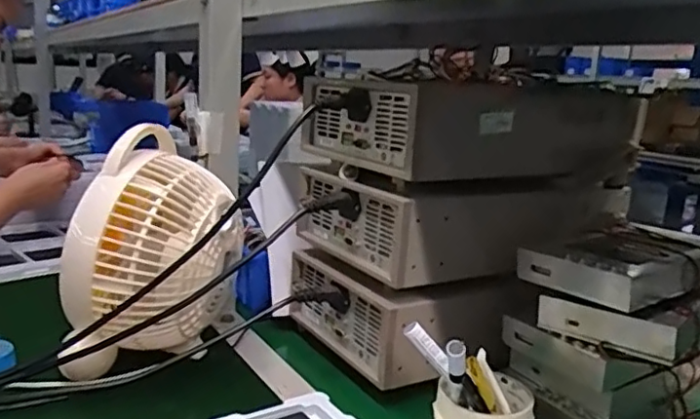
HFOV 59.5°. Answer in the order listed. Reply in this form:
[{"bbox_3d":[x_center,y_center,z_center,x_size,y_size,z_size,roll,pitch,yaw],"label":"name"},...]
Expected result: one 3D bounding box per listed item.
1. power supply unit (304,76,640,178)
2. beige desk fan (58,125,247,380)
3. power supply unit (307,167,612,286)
[{"bbox_3d":[0.140,-0.098,0.706,0.335,0.086,0.222,-6,15,-34],"label":"power supply unit"},{"bbox_3d":[-0.197,0.048,0.634,0.161,0.211,0.173,2,13,-5],"label":"beige desk fan"},{"bbox_3d":[0.122,0.000,0.726,0.309,0.094,0.220,-6,15,-34],"label":"power supply unit"}]

